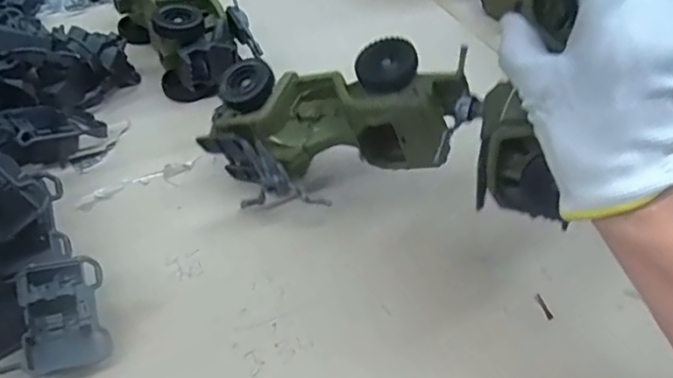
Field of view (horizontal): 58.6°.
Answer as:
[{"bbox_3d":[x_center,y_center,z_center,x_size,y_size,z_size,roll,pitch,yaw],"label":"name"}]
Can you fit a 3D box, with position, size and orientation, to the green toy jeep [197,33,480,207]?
[{"bbox_3d":[0.000,-0.046,0.446,0.199,0.083,0.080,-7,45,18],"label":"green toy jeep"}]

